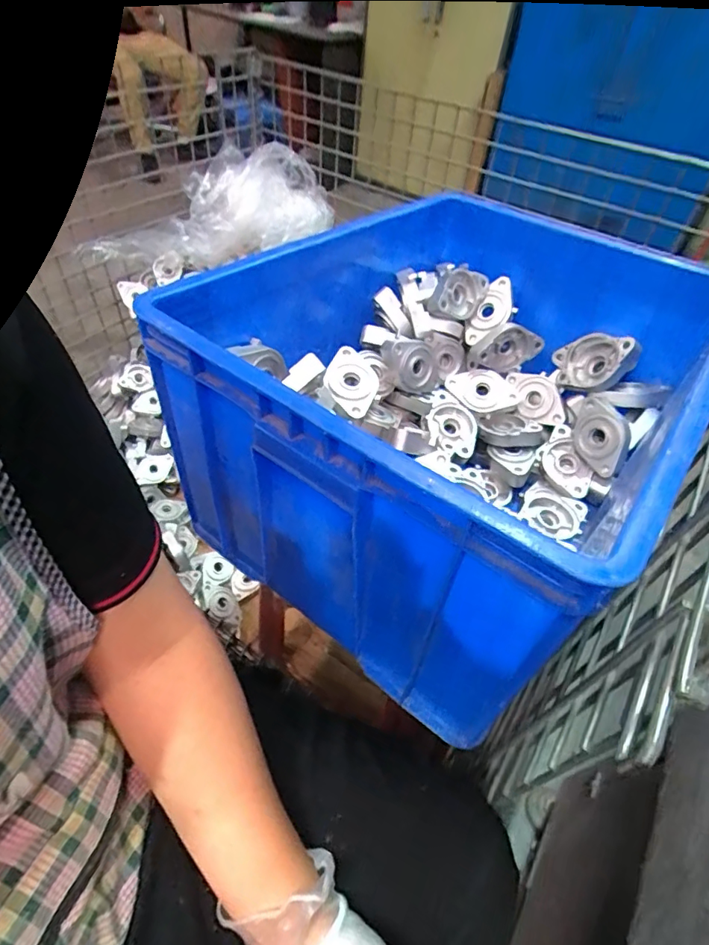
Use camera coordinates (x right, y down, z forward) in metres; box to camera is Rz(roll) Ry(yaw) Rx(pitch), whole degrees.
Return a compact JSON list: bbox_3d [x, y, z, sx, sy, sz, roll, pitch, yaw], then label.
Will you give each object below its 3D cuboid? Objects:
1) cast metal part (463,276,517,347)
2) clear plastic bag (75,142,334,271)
[{"bbox_3d":[0.189,-0.223,0.689,0.030,0.096,0.052,10,30,-47],"label":"cast metal part"},{"bbox_3d":[-0.331,-0.600,1.158,0.558,0.198,0.187,-25,49,-10],"label":"clear plastic bag"}]

